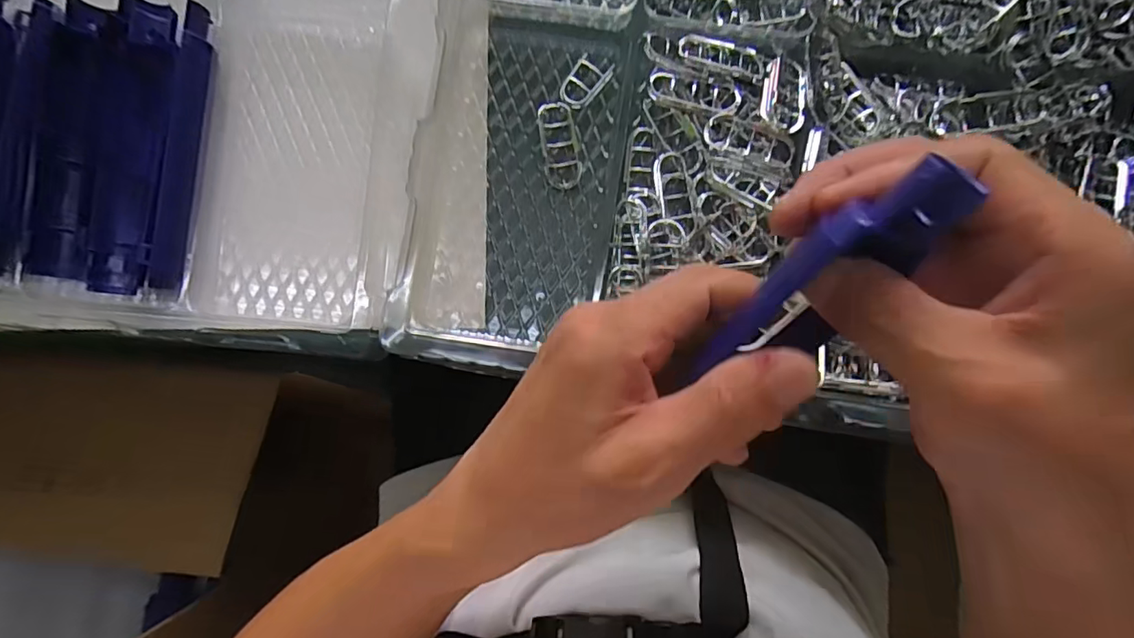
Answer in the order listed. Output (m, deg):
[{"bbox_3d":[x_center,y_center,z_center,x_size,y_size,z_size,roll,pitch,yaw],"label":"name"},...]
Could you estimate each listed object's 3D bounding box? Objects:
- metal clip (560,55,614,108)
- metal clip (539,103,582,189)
[{"bbox_3d":[0.011,-0.146,0.340,0.021,0.005,0.035,33,89,4],"label":"metal clip"},{"bbox_3d":[-0.005,-0.106,0.336,0.022,0.011,0.053,-11,87,2],"label":"metal clip"}]

